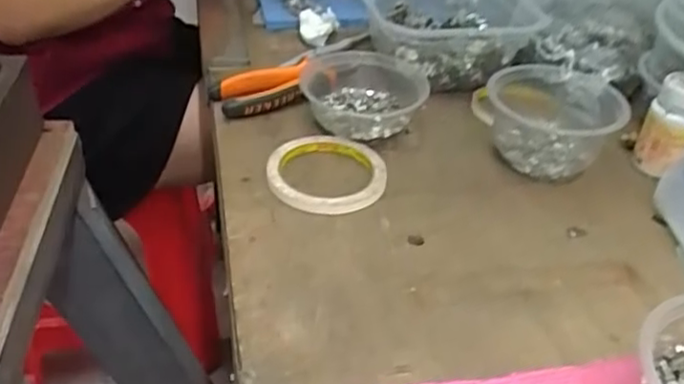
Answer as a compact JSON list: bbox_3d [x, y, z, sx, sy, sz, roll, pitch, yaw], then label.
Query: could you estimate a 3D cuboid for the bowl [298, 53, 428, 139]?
[{"bbox_3d":[0.021,-0.097,0.632,0.113,0.041,0.121,1,37,-1],"label":"bowl"}]

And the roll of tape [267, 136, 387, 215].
[{"bbox_3d":[-0.012,-0.017,0.559,0.096,0.013,0.096,1,37,-1],"label":"roll of tape"}]

